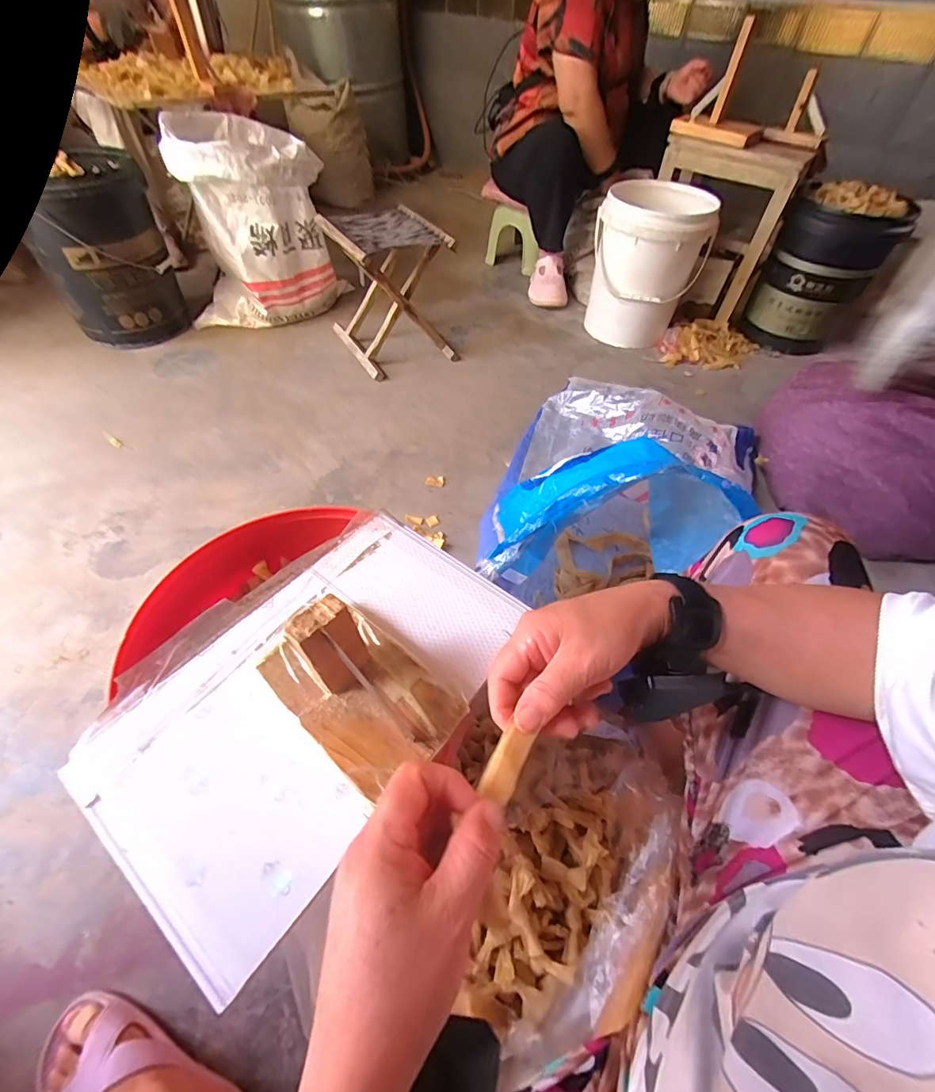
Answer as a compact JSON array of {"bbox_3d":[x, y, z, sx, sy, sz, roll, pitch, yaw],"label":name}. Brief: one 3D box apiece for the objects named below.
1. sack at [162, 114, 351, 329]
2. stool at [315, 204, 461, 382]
[{"bbox_3d":[-0.579,-0.885,1.294,0.352,0.424,0.310,10,52,3],"label":"sack"},{"bbox_3d":[-0.204,-0.682,1.234,0.264,0.296,0.298,-25,58,-22],"label":"stool"}]

